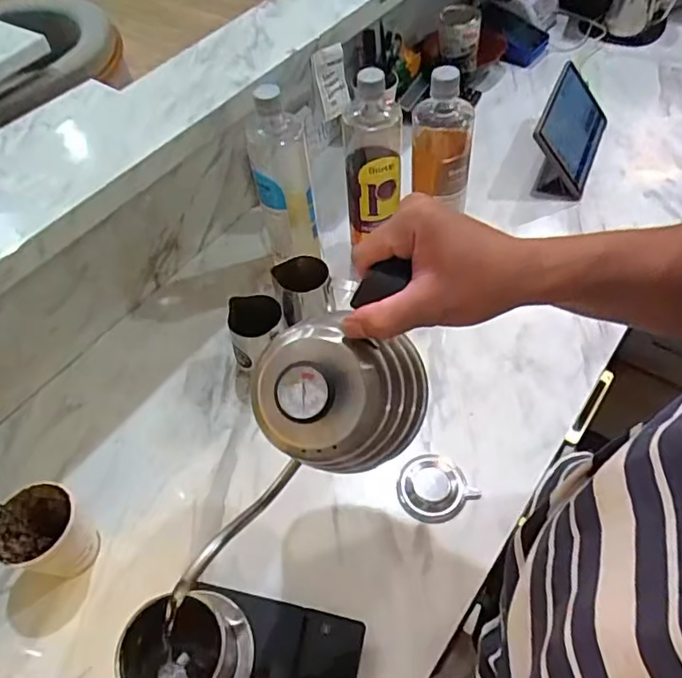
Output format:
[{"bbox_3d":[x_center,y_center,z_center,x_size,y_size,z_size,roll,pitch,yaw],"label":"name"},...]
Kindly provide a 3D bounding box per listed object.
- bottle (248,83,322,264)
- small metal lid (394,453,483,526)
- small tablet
[{"bbox_3d":[-0.071,-0.187,0.726,0.066,0.283,0.079,-11,53,-2],"label":"bottle"},{"bbox_3d":[0.100,0.161,0.611,0.076,0.009,0.073,-3,53,4],"label":"small metal lid"},{"bbox_3d":[0.360,-0.322,0.879,0.086,0.113,0.222,19,58,19],"label":"small tablet"}]

